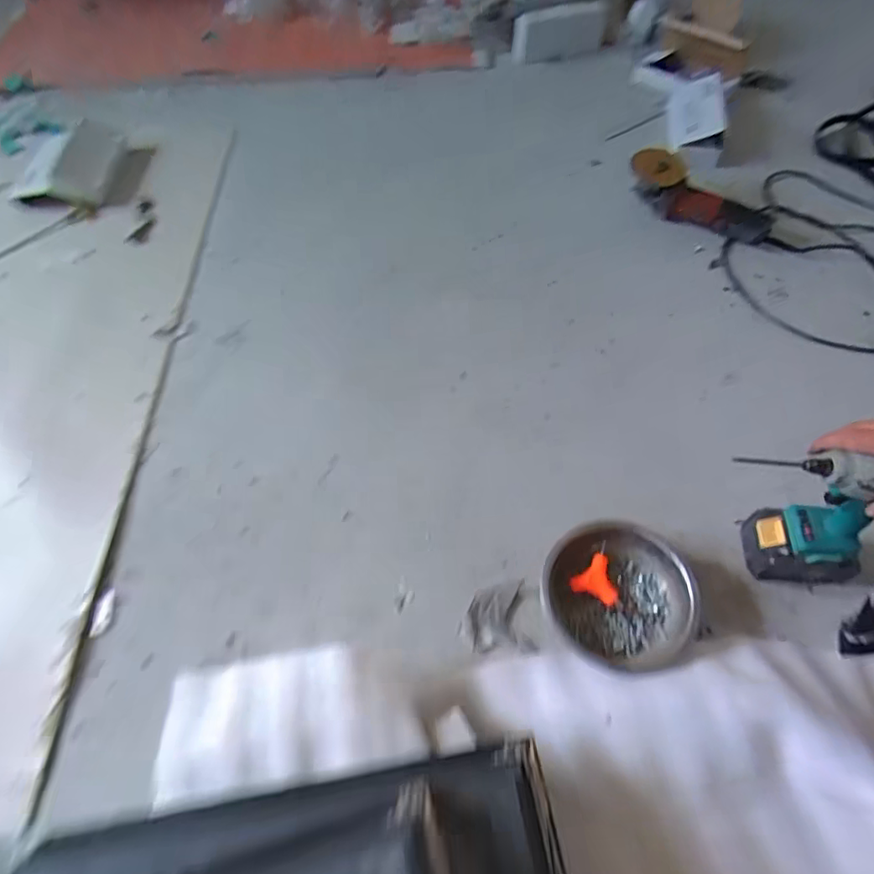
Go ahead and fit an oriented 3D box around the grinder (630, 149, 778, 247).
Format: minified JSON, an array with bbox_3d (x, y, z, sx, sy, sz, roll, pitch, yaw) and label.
[{"bbox_3d":[0.481,-0.435,1.047,0.264,0.094,0.114,37,68,21],"label":"grinder"}]

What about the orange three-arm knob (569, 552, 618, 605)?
[{"bbox_3d":[0.198,0.185,0.722,0.052,0.012,0.062,-14,69,11],"label":"orange three-arm knob"}]

